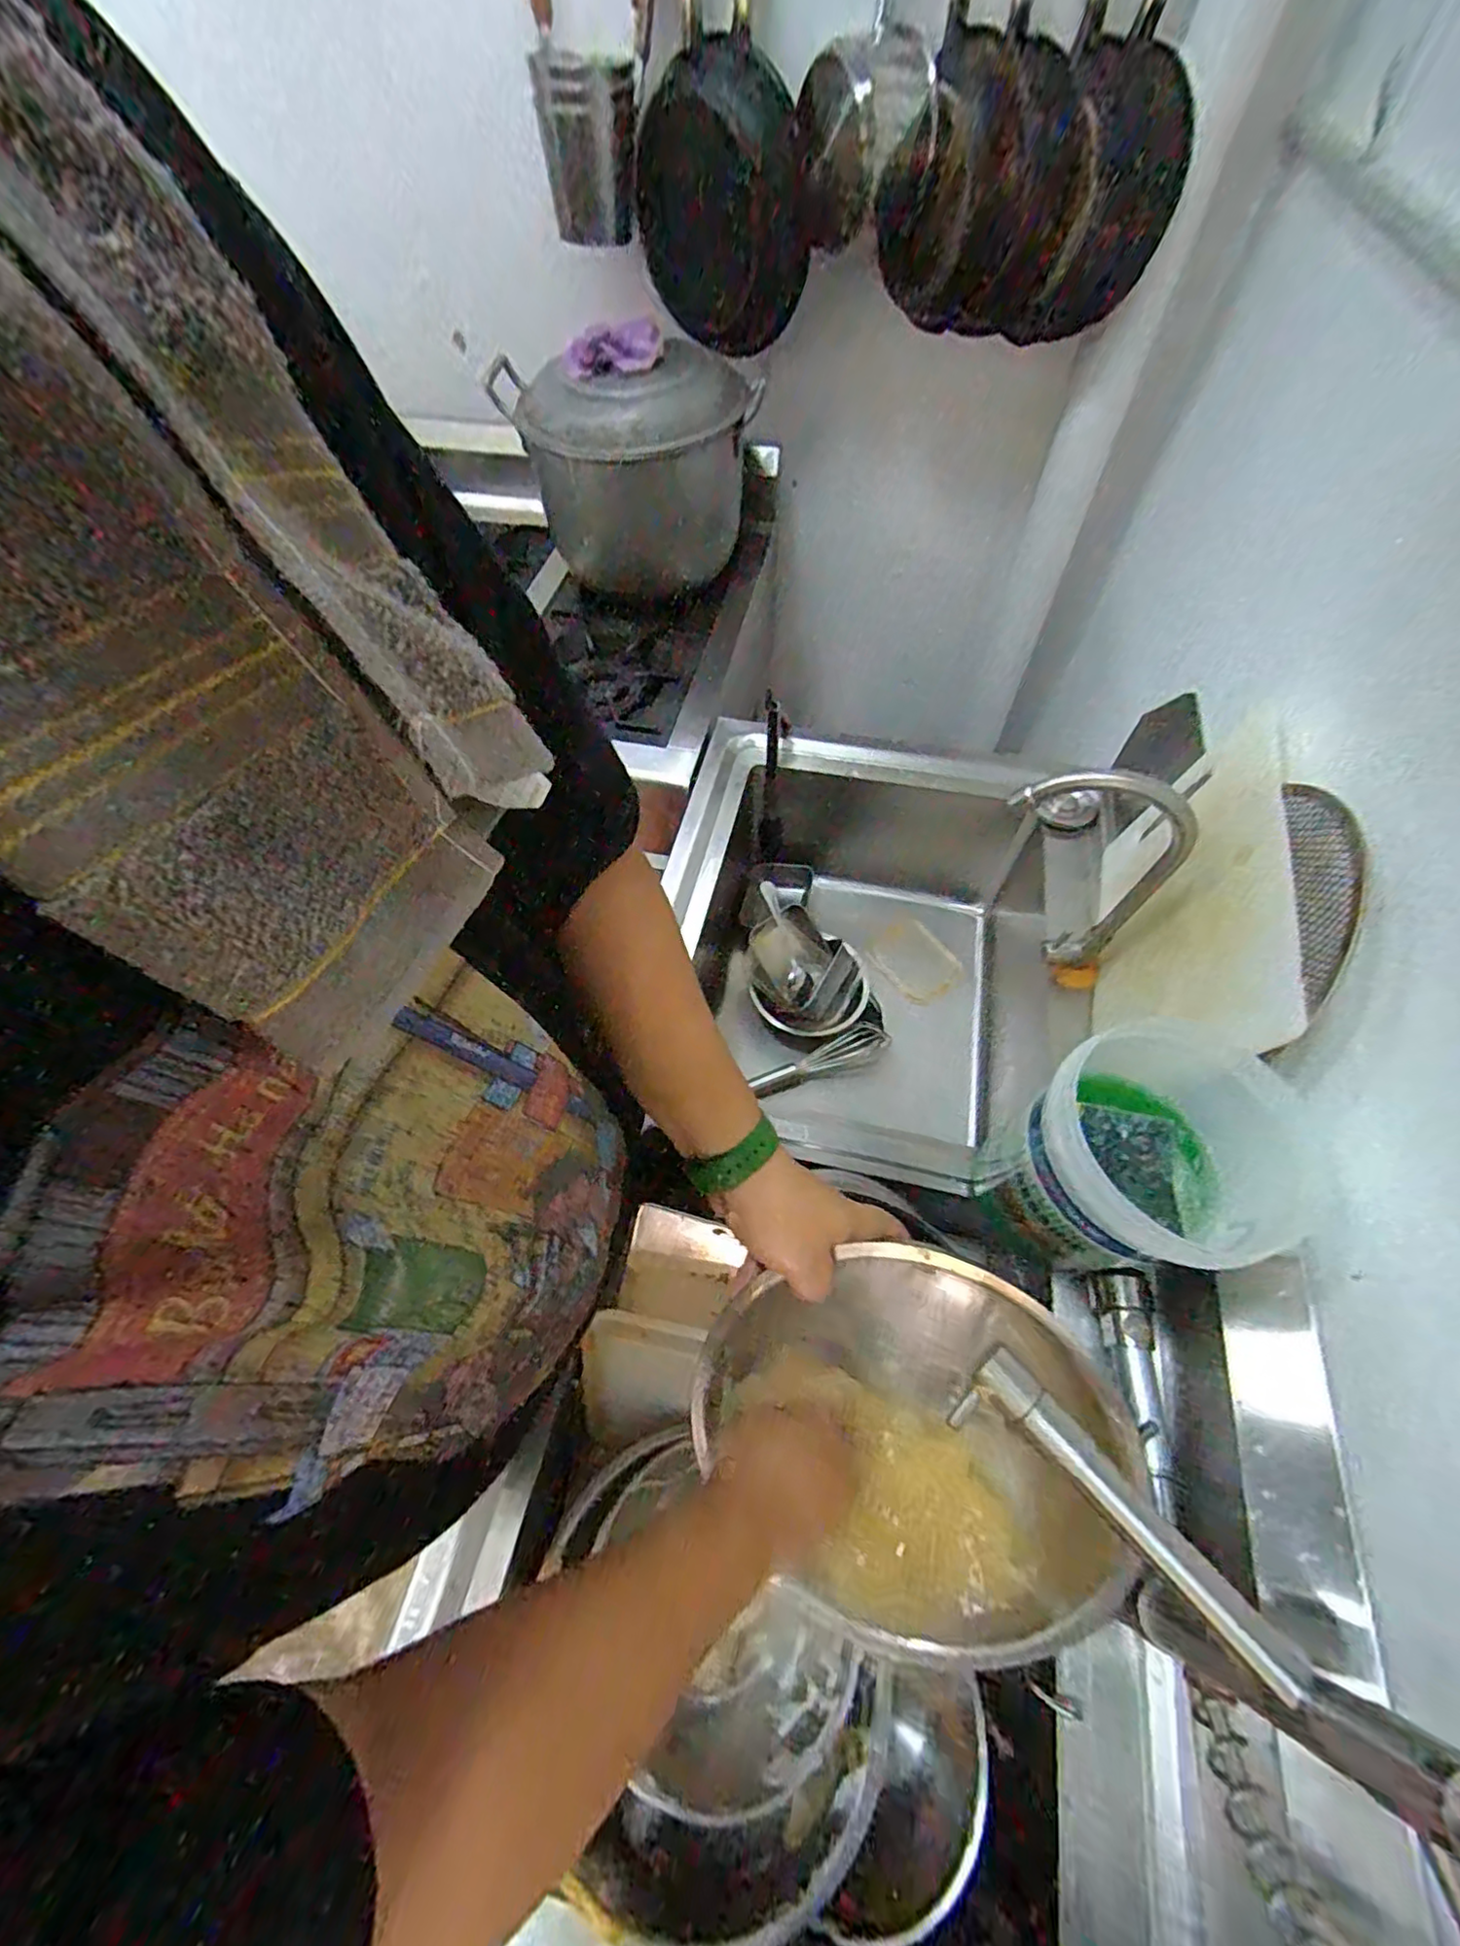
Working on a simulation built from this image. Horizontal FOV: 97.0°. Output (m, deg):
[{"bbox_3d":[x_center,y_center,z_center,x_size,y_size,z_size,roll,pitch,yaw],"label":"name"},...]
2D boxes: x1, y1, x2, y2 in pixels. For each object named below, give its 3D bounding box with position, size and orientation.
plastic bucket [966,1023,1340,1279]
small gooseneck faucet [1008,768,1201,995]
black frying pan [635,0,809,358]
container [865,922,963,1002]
[{"bbox_3d":[0.314,0.157,0.532,0.153,0.211,0.157,-1,60,1],"label":"plastic bucket"},{"bbox_3d":[0.338,-0.085,0.640,0.165,0.289,0.034,15,62,10],"label":"small gooseneck faucet"},{"bbox_3d":[-0.010,-1.113,0.875,0.217,0.415,0.134,22,63,13],"label":"black frying pan"},{"bbox_3d":[0.292,-0.022,1.035,0.106,0.028,0.139,-34,65,-17],"label":"container"}]

